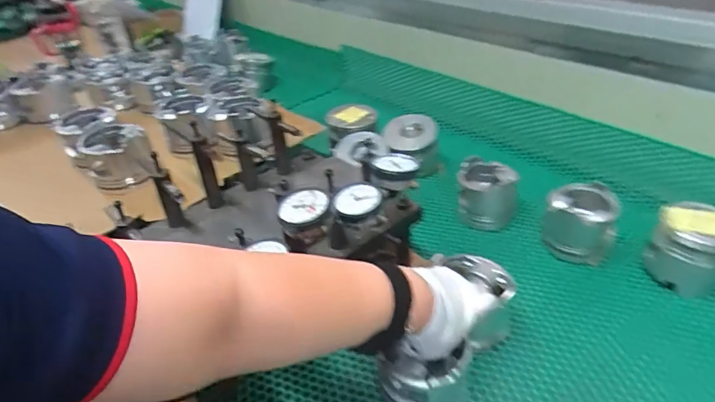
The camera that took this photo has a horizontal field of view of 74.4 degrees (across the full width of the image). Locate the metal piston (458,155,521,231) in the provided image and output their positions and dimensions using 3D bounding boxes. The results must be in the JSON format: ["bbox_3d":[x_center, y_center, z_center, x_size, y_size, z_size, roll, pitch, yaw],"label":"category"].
[{"bbox_3d":[0.207,-0.007,0.776,0.099,0.090,0.092,4,35,11],"label":"metal piston"}]

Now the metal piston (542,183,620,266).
[{"bbox_3d":[0.332,0.035,0.713,0.097,0.093,0.091,11,37,20],"label":"metal piston"}]

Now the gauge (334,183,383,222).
[{"bbox_3d":[0.001,-0.001,0.514,0.050,0.017,0.050,-6,37,-2],"label":"gauge"}]

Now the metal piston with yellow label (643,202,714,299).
[{"bbox_3d":[0.448,0.064,0.638,0.089,0.095,0.100,-29,42,-32],"label":"metal piston with yellow label"}]

